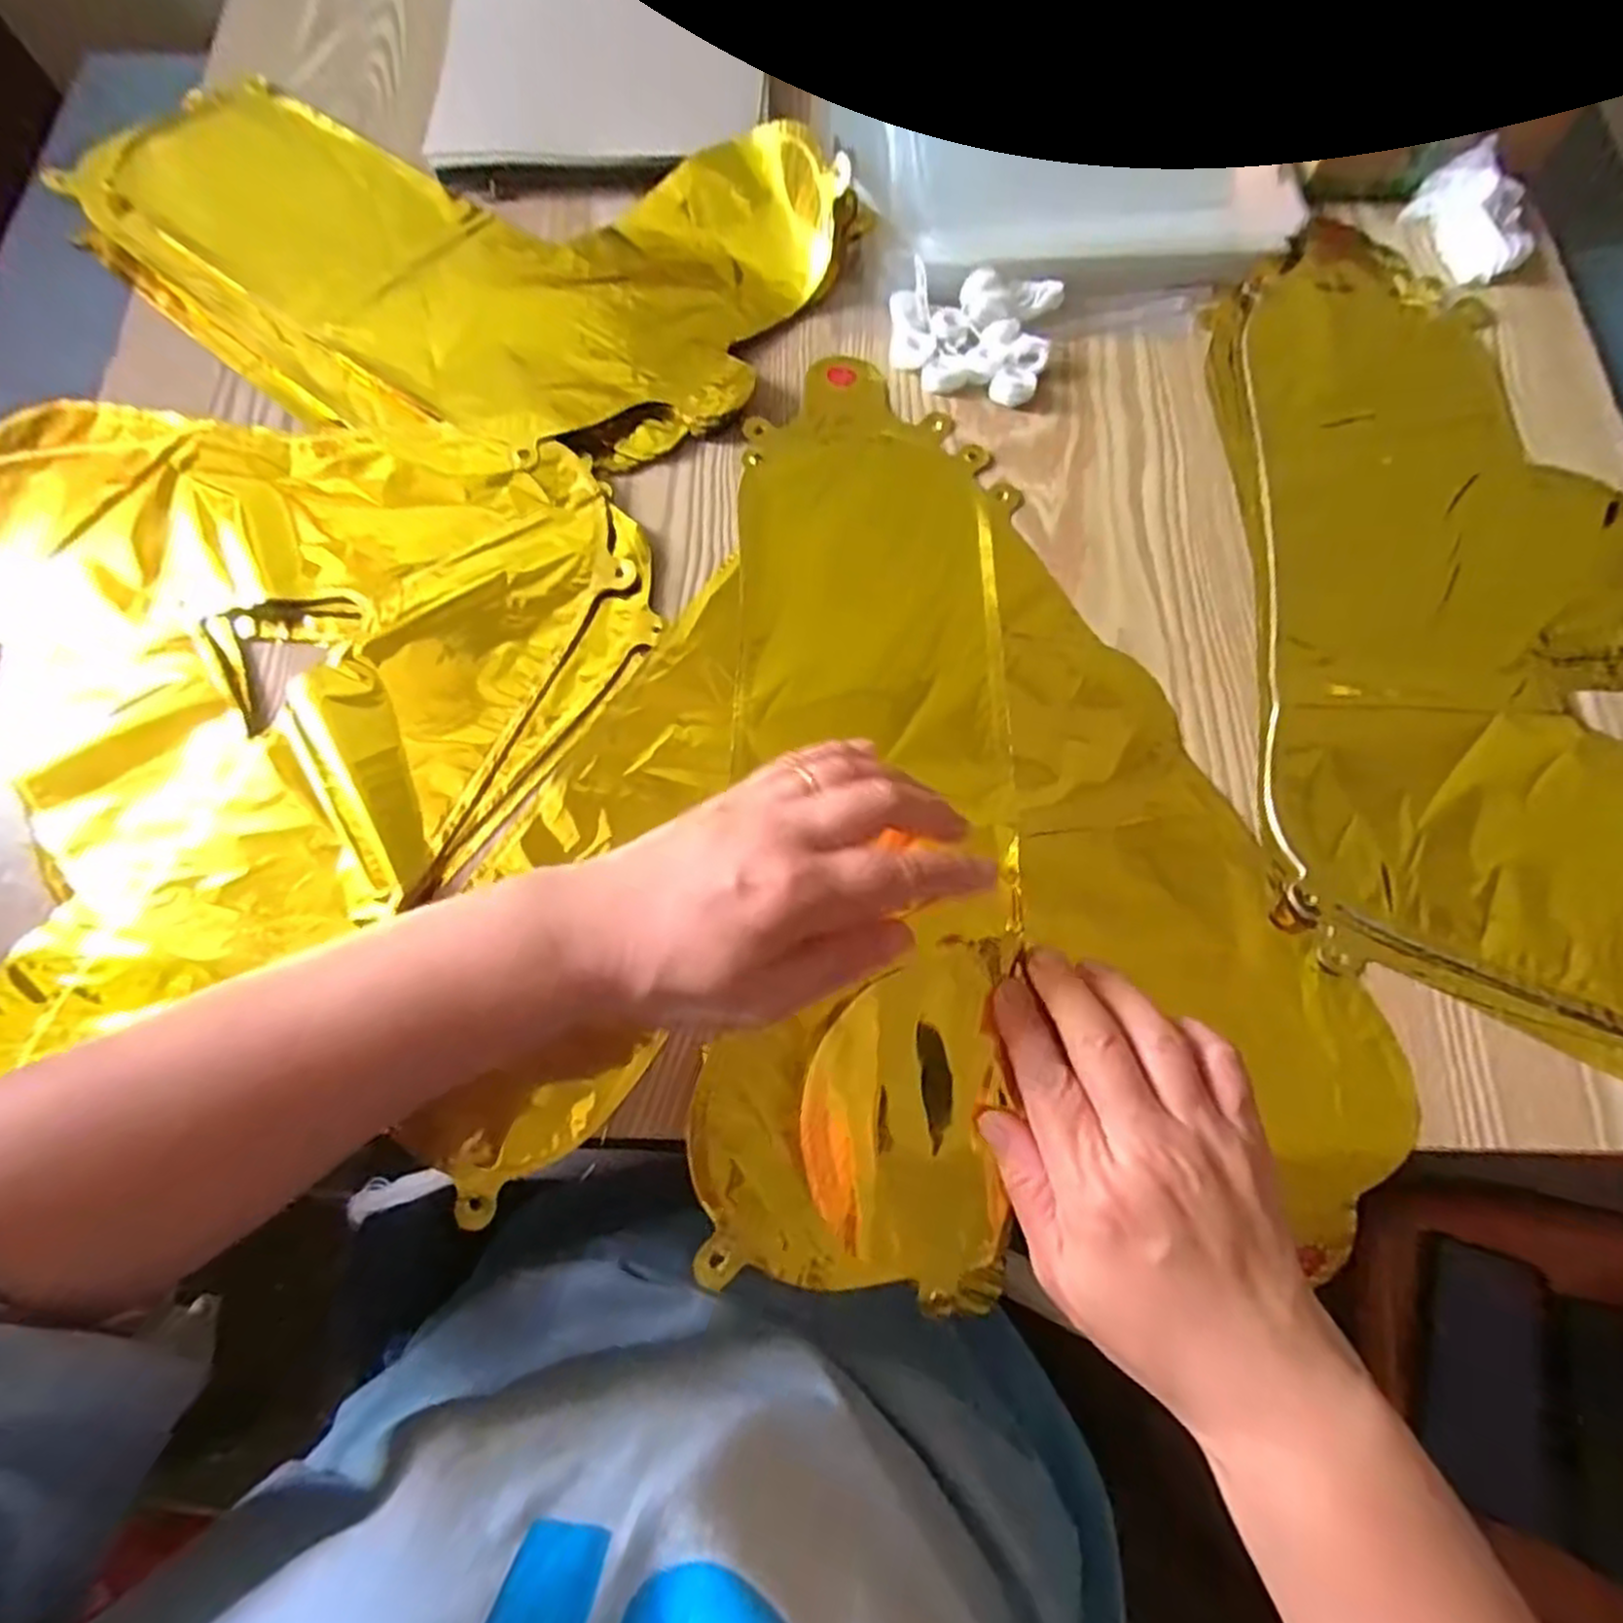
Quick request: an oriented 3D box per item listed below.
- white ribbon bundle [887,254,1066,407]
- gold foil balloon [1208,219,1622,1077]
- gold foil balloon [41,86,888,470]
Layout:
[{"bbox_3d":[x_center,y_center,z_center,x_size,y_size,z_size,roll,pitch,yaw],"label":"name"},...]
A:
[{"bbox_3d":[0.085,-0.257,0.414,0.084,0.021,0.069,10,71,4],"label":"white ribbon bundle"},{"bbox_3d":[0.311,-0.102,0.359,0.210,0.013,0.420,4,71,3],"label":"gold foil balloon"},{"bbox_3d":[-0.217,-0.339,0.436,0.430,0.033,0.247,31,74,11],"label":"gold foil balloon"}]

